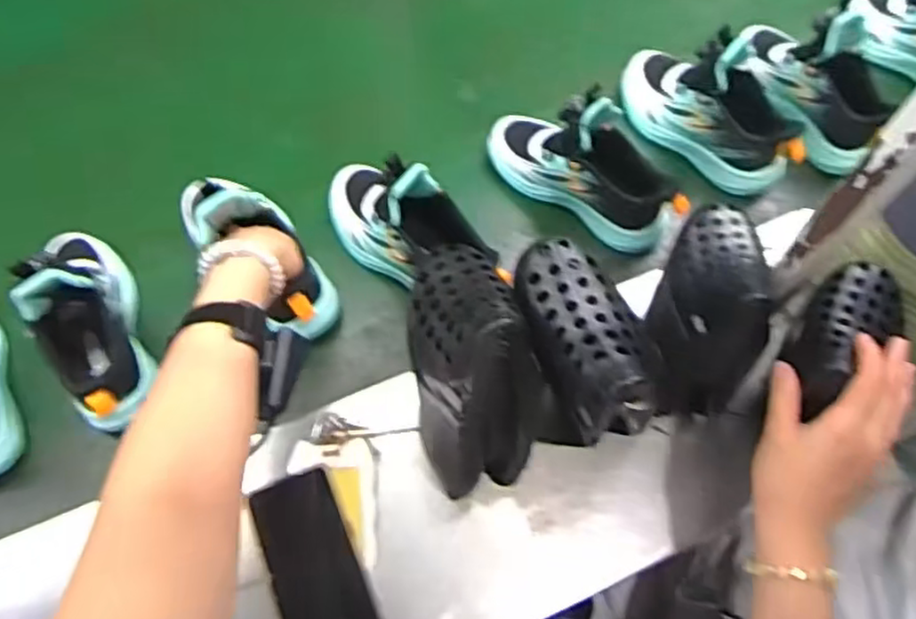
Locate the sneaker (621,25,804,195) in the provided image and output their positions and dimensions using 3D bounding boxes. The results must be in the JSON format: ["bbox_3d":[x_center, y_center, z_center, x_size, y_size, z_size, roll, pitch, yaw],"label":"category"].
[{"bbox_3d":[0.267,-0.221,0.736,0.095,0.111,0.203,-30,70,-15],"label":"sneaker"}]

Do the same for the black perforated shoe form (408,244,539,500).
[{"bbox_3d":[0.005,0.043,0.518,0.065,0.212,0.139,-17,68,-10],"label":"black perforated shoe form"}]

